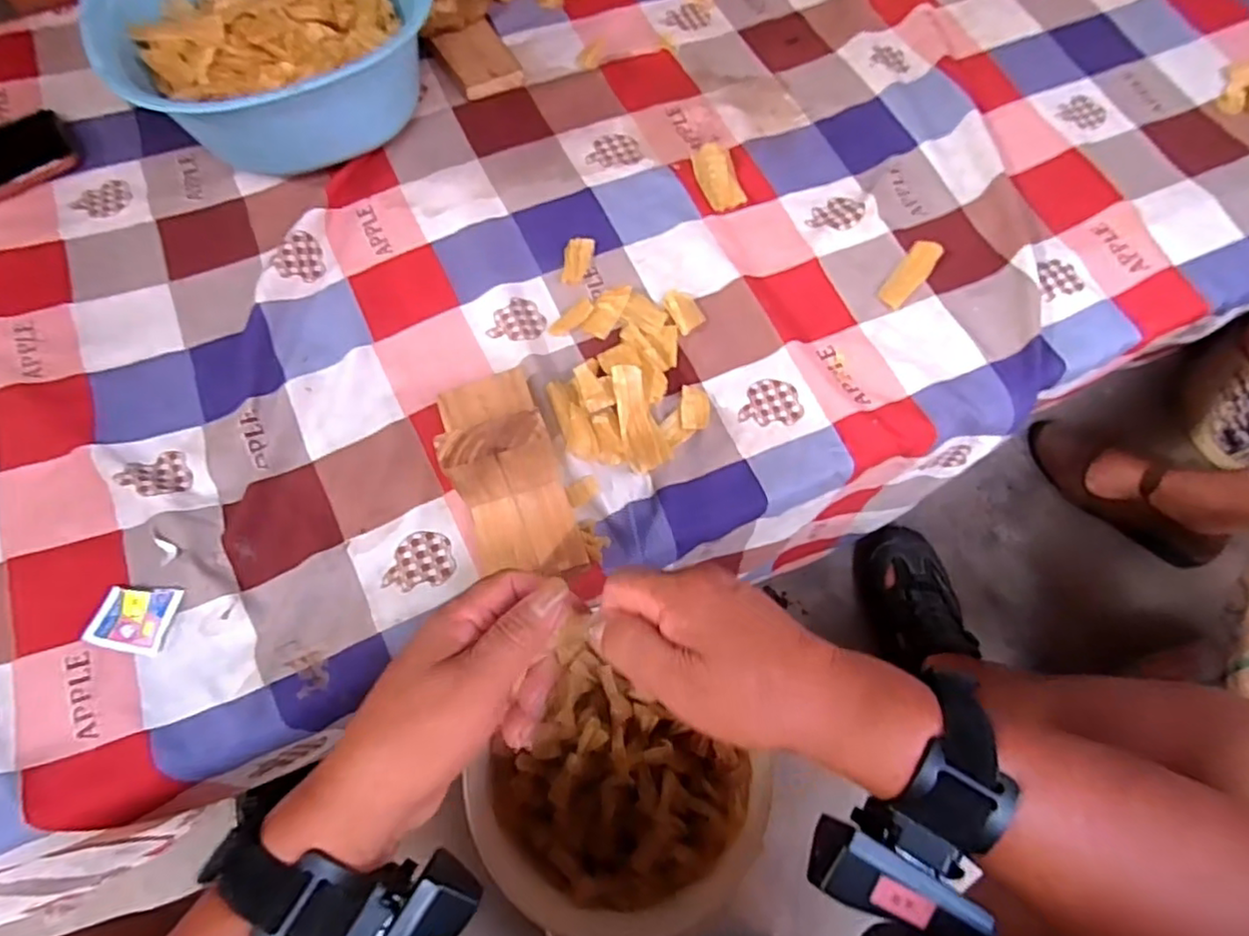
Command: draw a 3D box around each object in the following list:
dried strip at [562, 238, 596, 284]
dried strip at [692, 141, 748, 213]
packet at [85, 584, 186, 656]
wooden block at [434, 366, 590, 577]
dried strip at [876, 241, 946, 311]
[{"bbox_3d":[-0.041,-0.179,0.555,0.022,0.006,0.048,9,69,4],"label":"dried strip"},{"bbox_3d":[0.087,-0.275,0.591,0.038,0.006,0.082,-13,70,-5],"label":"dried strip"},{"bbox_3d":[-0.337,0.102,0.439,0.047,0.009,0.043,7,69,3],"label":"packet"},{"bbox_3d":[-0.082,-0.005,0.437,0.068,0.095,0.157,-18,70,-7],"label":"wooden block"},{"bbox_3d":[0.248,-0.169,0.551,0.025,0.005,0.075,36,73,13],"label":"dried strip"}]

